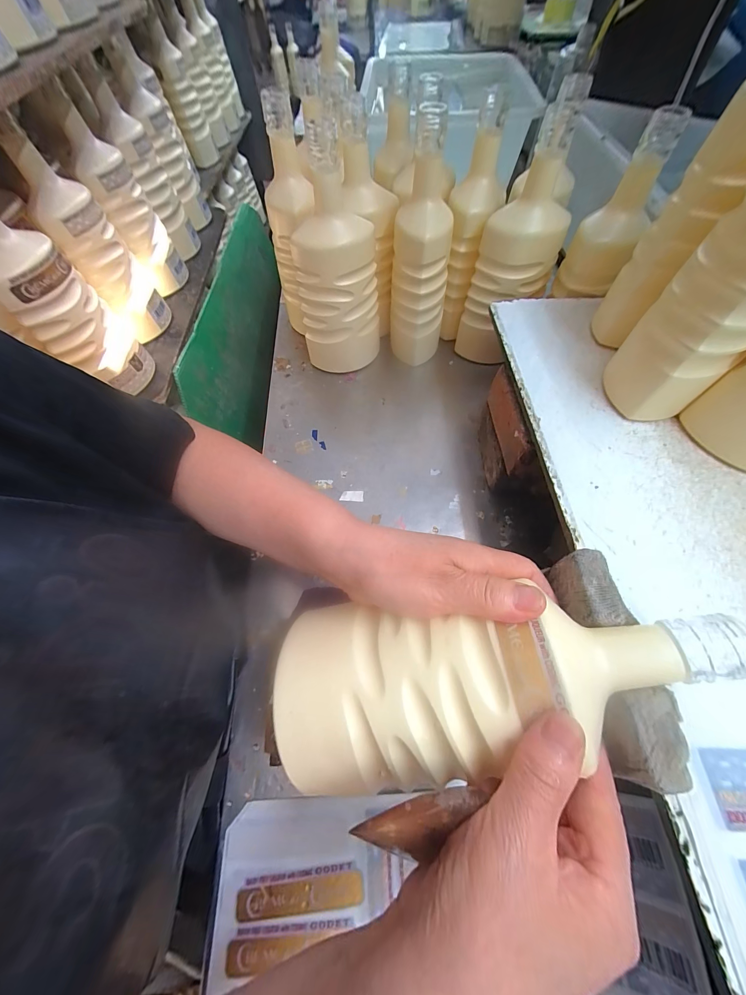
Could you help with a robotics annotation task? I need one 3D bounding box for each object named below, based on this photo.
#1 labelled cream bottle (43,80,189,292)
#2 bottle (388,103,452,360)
[{"bbox_3d":[-0.359,-0.418,0.492,0.066,0.210,0.074,-27,63,-9],"label":"labelled cream bottle"},{"bbox_3d":[0.058,-0.293,0.426,0.074,0.262,0.067,5,61,5],"label":"bottle"}]

